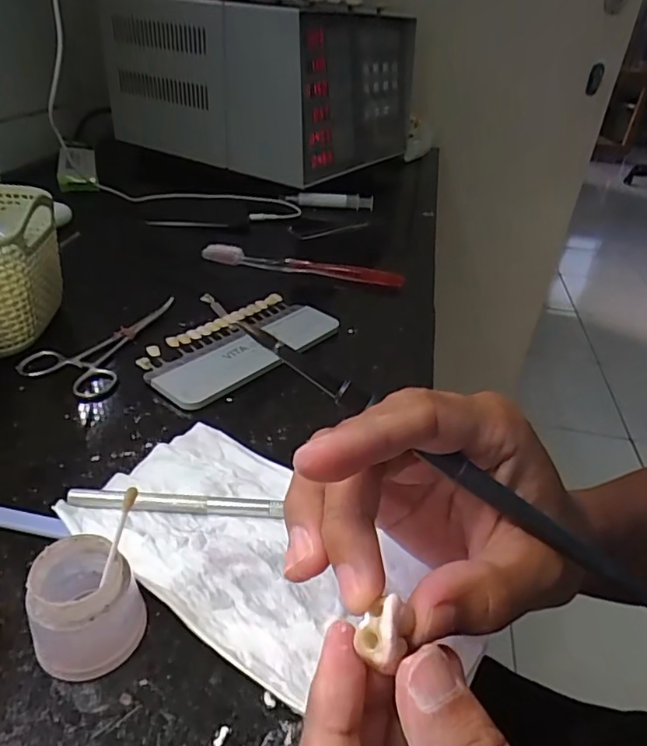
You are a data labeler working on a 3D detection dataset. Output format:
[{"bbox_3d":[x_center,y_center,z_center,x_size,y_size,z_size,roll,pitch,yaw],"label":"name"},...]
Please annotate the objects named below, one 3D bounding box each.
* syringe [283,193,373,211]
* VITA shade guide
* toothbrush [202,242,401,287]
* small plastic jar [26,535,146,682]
[{"bbox_3d":[0.009,-0.237,0.734,0.118,0.019,0.022,1,35,-5],"label":"syringe"},{"bbox_3d":[-0.056,-0.021,0.384,0.067,0.010,0.146,29,41,31],"label":"VITA shade guide"},{"bbox_3d":[-0.020,-0.099,0.500,0.186,0.016,0.013,9,35,7],"label":"toothbrush"},{"bbox_3d":[-0.088,0.087,0.200,0.036,0.040,0.034,3,35,-2],"label":"small plastic jar"}]

